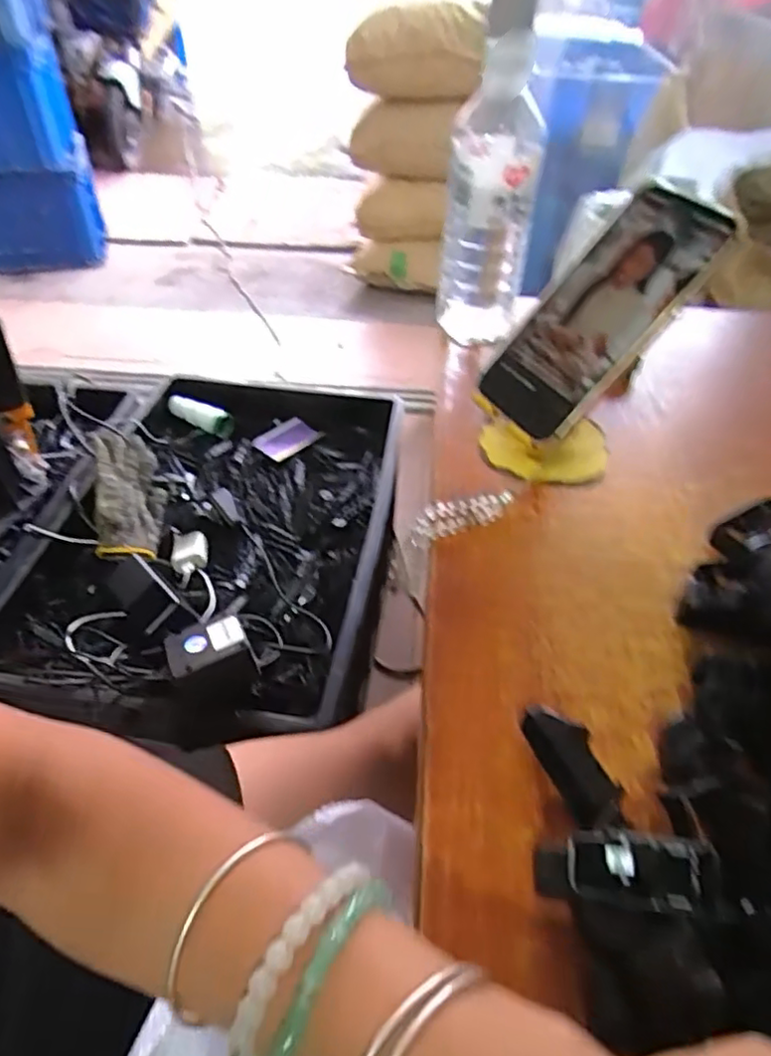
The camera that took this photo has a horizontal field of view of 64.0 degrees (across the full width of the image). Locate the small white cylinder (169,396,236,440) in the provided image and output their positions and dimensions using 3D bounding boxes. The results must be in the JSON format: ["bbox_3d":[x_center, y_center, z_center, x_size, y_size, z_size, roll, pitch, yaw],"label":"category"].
[{"bbox_3d":[-0.300,-0.184,0.996,0.110,0.027,0.037,20,49,17],"label":"small white cylinder"}]

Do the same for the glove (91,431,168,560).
[{"bbox_3d":[-0.341,-0.053,0.817,0.075,0.072,0.197,-10,47,-10],"label":"glove"}]

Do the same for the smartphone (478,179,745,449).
[{"bbox_3d":[0.134,-0.135,0.391,0.164,0.014,0.076,-50,54,12],"label":"smartphone"}]

